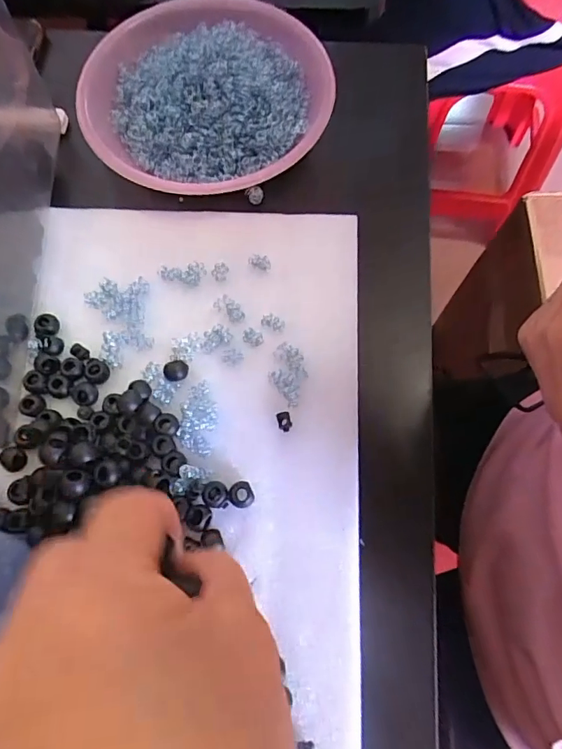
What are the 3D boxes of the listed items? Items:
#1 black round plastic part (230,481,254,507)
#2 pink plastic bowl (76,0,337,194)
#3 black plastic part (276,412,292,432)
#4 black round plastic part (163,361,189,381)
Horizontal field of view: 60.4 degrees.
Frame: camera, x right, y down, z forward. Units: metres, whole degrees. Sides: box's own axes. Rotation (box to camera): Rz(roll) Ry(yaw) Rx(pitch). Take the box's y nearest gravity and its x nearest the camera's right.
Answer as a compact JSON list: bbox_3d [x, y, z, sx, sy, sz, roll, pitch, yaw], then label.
[{"bbox_3d":[-0.024,0.072,0.293,0.014,0.007,0.015,0,72,0],"label":"black round plastic part"},{"bbox_3d":[-0.055,-0.217,0.369,0.179,0.043,0.188,0,72,0],"label":"pink plastic bowl"},{"bbox_3d":[0.002,0.030,0.308,0.008,0.004,0.013,-15,72,-7],"label":"black plastic part"},{"bbox_3d":[-0.069,-0.003,0.315,0.016,0.007,0.014,-31,74,-9],"label":"black round plastic part"}]

